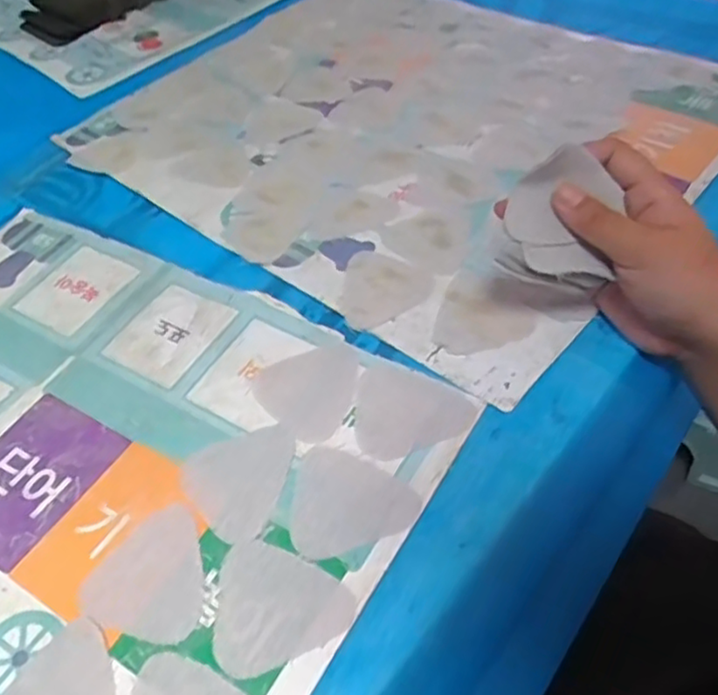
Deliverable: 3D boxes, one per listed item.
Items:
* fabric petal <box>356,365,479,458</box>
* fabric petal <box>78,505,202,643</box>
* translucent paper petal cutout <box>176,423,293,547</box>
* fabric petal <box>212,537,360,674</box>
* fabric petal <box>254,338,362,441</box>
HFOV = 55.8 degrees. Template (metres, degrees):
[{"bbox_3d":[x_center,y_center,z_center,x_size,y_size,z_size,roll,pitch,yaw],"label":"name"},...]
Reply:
[{"bbox_3d":[0.030,0.034,0.369,0.062,0.004,0.056,-1,50,6],"label":"fabric petal"},{"bbox_3d":[-0.097,0.103,0.321,0.058,0.004,0.061,-3,50,4],"label":"fabric petal"},{"bbox_3d":[-0.058,0.065,0.350,0.061,0.004,0.058,-3,50,4],"label":"translucent paper petal cutout"},{"bbox_3d":[-0.040,0.118,0.302,0.064,0.004,0.055,23,56,23],"label":"fabric petal"},{"bbox_3d":[-0.025,0.020,0.386,0.058,0.004,0.062,35,62,30],"label":"fabric petal"}]

